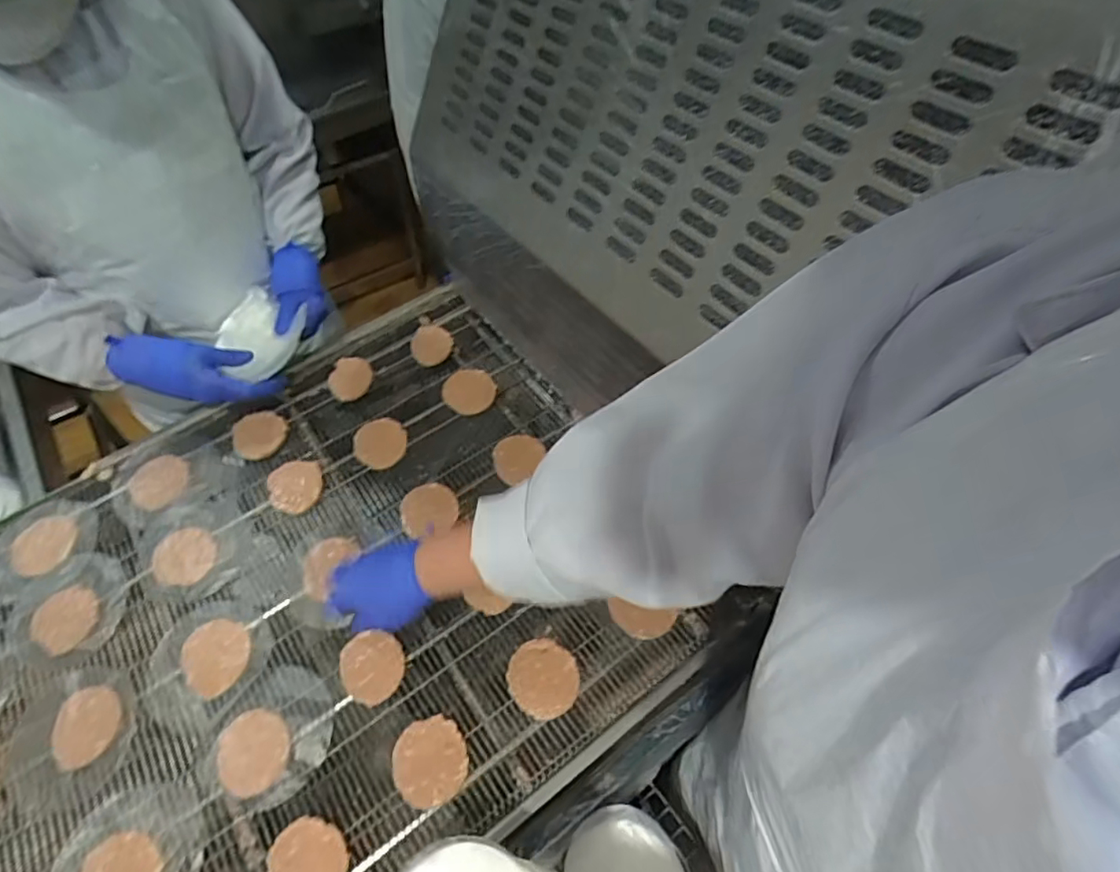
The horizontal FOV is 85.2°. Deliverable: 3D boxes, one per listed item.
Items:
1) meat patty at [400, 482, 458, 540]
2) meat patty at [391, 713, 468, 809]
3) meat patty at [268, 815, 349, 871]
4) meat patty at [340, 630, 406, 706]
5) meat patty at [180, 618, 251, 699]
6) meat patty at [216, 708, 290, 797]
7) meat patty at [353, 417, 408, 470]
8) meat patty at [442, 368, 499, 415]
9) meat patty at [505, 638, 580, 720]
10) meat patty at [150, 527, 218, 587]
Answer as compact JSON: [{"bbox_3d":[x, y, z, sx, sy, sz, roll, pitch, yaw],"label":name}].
[{"bbox_3d":[-0.151,0.084,0.699,0.066,0.018,0.060,1,50,-1],"label":"meat patty"},{"bbox_3d":[-0.117,0.291,0.548,0.065,0.015,0.069,-10,51,-10],"label":"meat patty"},{"bbox_3d":[-0.212,0.358,0.507,0.068,0.017,0.065,1,50,-1],"label":"meat patty"},{"bbox_3d":[-0.184,0.226,0.600,0.059,0.014,0.068,-32,58,-25],"label":"meat patty"},{"bbox_3d":[-0.347,0.220,0.614,0.072,0.012,0.066,1,50,-1],"label":"meat patty"},{"bbox_3d":[-0.283,0.290,0.562,0.061,0.006,0.071,-18,53,-16],"label":"meat patty"},{"bbox_3d":[-0.222,0.007,0.747,0.064,0.009,0.069,-5,50,-5],"label":"meat patty"},{"bbox_3d":[-0.116,-0.058,0.781,0.062,0.013,0.067,39,68,0],"label":"meat patty"},{"bbox_3d":[-0.017,0.232,0.584,0.069,0.013,0.065,1,50,-1],"label":"meat patty"},{"bbox_3d":[-0.415,0.130,0.672,0.071,0.007,0.063,34,57,24],"label":"meat patty"}]

